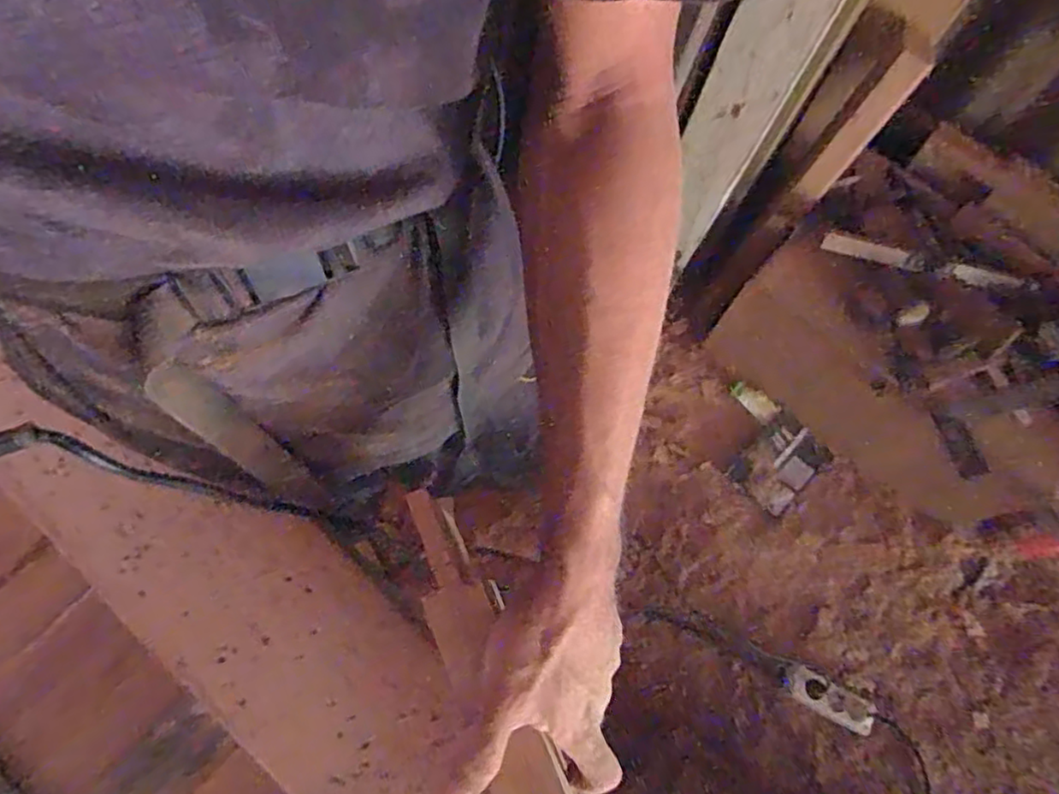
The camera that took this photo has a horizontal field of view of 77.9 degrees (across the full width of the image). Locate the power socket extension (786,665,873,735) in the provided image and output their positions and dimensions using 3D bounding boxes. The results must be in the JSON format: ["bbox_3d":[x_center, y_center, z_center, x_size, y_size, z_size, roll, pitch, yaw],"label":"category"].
[{"bbox_3d":[0.544,0.549,1.186,0.154,0.027,0.058,25,65,15],"label":"power socket extension"}]

